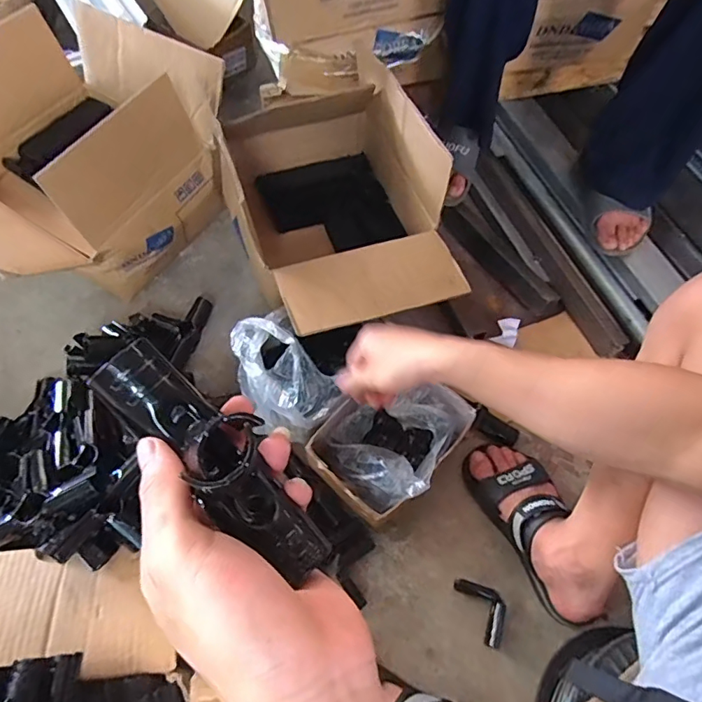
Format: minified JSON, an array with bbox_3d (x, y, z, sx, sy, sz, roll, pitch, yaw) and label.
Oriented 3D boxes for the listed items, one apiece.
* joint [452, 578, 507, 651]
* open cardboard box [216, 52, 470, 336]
[{"bbox_3d":[0.176,0.333,0.633,0.044,0.022,0.088,-24,66,-14],"label":"joint"},{"bbox_3d":[-0.032,-0.248,0.808,0.293,0.250,0.491,-14,64,-9],"label":"open cardboard box"}]

